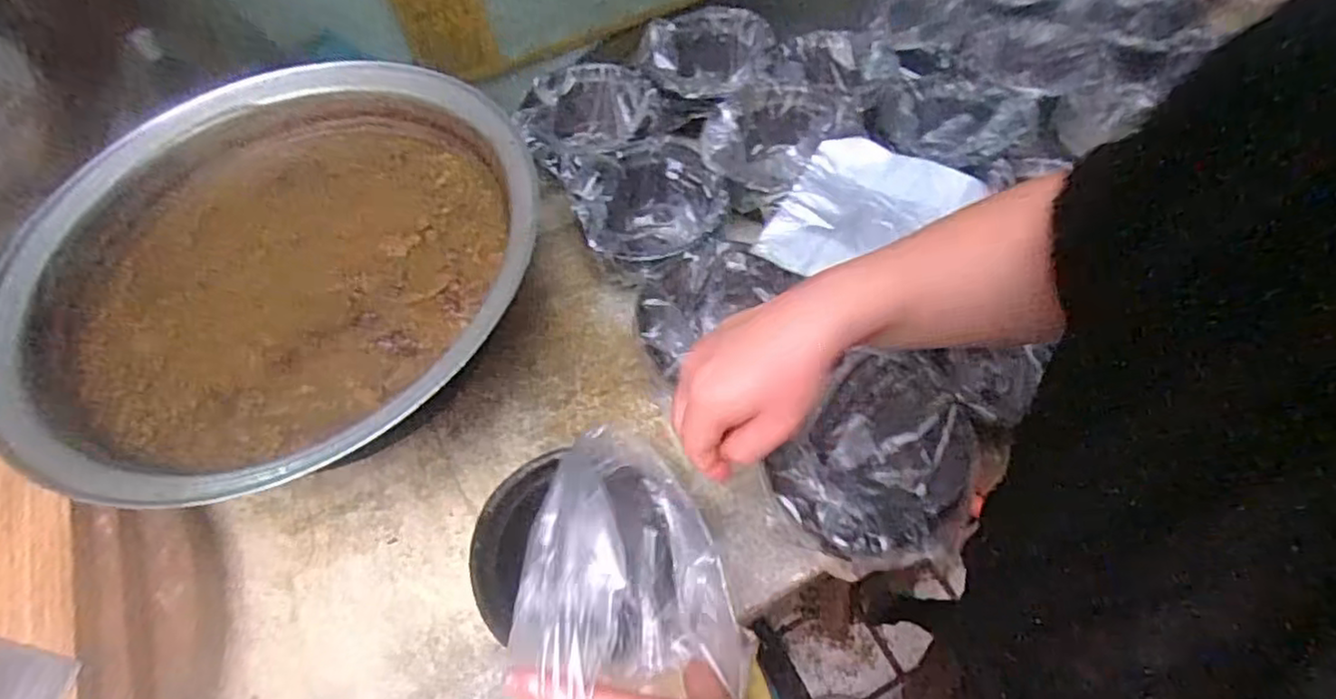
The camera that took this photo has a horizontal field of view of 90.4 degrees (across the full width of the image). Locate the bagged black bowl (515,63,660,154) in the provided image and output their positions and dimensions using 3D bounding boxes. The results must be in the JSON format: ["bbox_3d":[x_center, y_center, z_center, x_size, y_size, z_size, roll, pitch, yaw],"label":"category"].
[{"bbox_3d":[-0.087,-0.268,0.780,0.154,0.061,0.145,-2,59,4],"label":"bagged black bowl"}]

